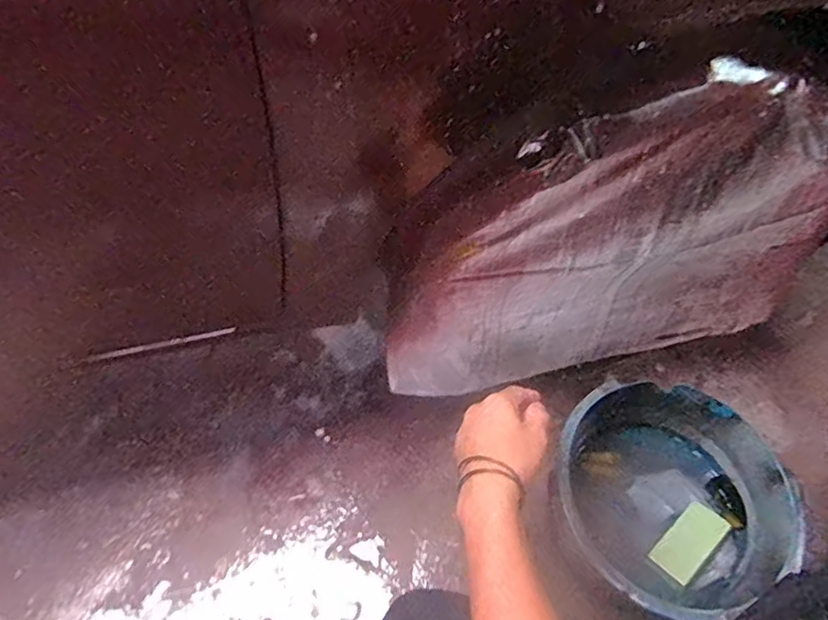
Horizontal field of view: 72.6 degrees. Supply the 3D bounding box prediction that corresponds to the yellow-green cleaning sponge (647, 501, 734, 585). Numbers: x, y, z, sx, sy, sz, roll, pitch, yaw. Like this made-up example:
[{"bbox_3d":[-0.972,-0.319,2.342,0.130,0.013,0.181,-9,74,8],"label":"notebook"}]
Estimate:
[{"bbox_3d":[0.334,0.280,0.683,0.095,0.016,0.049,-38,62,-21],"label":"yellow-green cleaning sponge"}]

